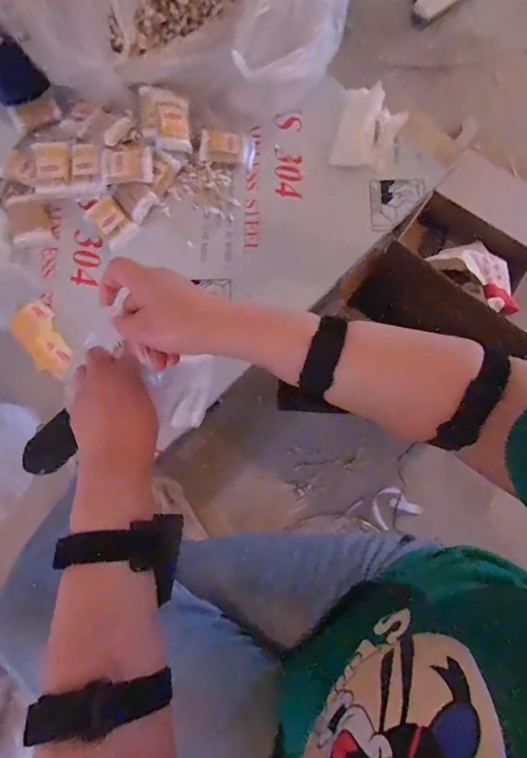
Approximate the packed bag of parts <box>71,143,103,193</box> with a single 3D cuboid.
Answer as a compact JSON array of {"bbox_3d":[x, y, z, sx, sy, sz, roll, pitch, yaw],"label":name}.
[{"bbox_3d":[-0.271,-0.321,0.650,0.047,0.028,0.075,-6,79,-2],"label":"packed bag of parts"}]

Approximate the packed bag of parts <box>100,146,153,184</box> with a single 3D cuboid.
[{"bbox_3d":[-0.207,-0.324,0.634,0.082,0.015,0.053,1,84,8],"label":"packed bag of parts"}]

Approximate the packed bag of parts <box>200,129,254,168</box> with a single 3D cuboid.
[{"bbox_3d":[-0.058,-0.371,0.675,0.086,0.035,0.046,-4,79,-1],"label":"packed bag of parts"}]

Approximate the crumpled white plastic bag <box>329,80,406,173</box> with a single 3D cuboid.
[{"bbox_3d":[0.175,-0.410,0.699,0.109,0.046,0.132,12,79,2],"label":"crumpled white plastic bag"}]

